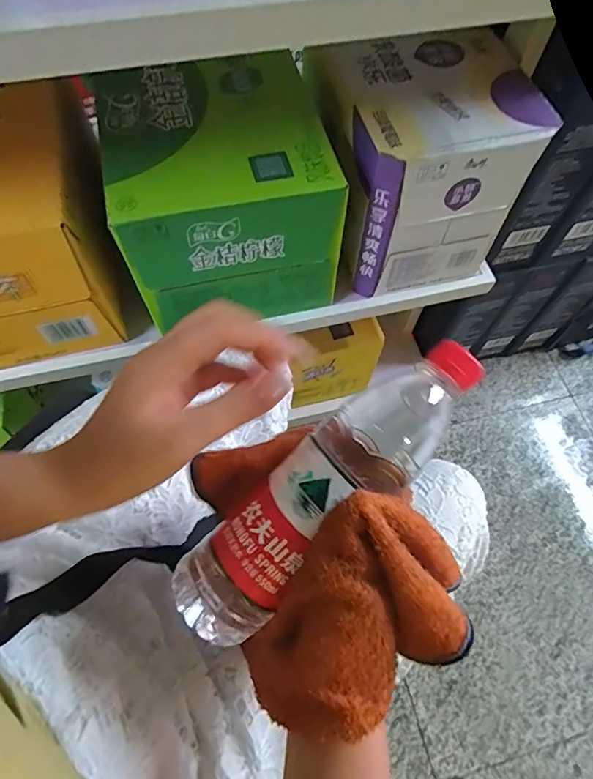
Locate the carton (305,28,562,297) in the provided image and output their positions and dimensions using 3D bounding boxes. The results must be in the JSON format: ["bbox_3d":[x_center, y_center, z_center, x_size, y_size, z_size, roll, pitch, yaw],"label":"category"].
[{"bbox_3d":[0.154,-0.283,0.606,0.210,0.215,0.195,-13,66,-8],"label":"carton"}]

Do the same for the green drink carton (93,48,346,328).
[{"bbox_3d":[-0.094,-0.241,0.581,0.235,0.187,0.231,-13,66,-8],"label":"green drink carton"}]

